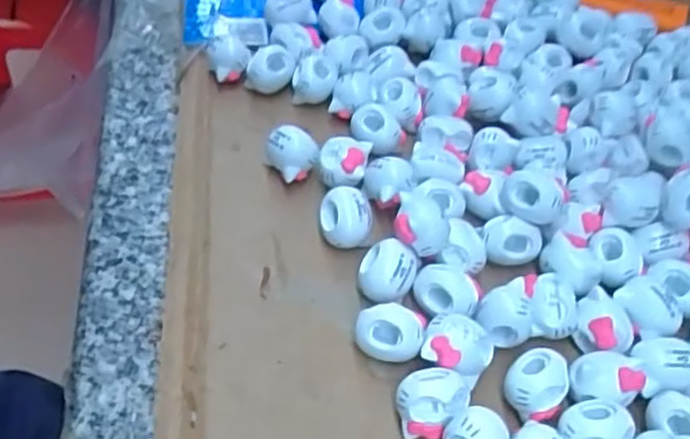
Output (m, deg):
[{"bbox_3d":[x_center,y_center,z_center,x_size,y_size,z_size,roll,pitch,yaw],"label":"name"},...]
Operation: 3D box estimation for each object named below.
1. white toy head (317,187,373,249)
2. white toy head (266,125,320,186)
[{"bbox_3d":[0.000,0.000,0.301,0.022,0.019,0.022,3,50,-4],"label":"white toy head"},{"bbox_3d":[-0.024,-0.028,0.321,0.022,0.024,0.019,-8,52,-12],"label":"white toy head"}]

